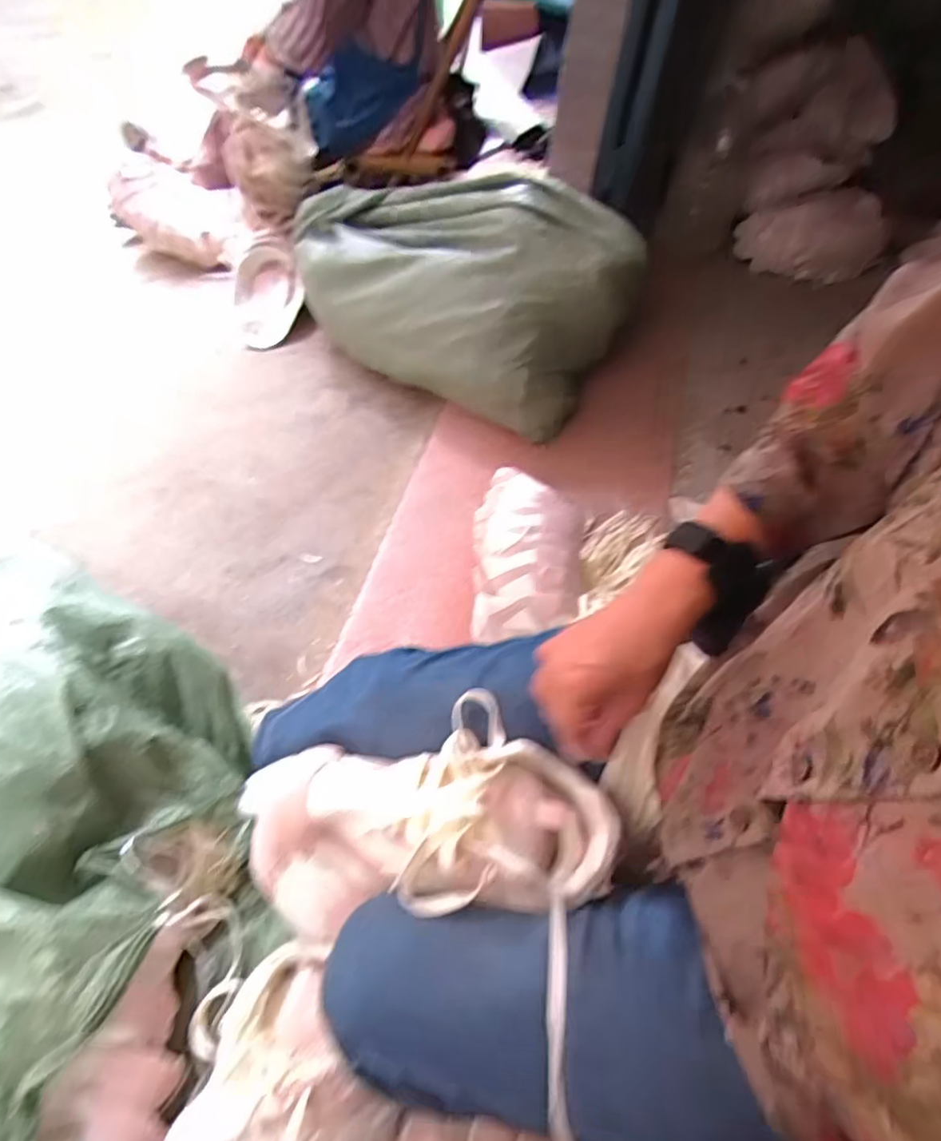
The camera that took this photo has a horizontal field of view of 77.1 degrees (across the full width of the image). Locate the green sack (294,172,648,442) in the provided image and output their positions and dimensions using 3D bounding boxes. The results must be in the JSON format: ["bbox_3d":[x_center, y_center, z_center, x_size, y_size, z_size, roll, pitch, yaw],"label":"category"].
[{"bbox_3d":[-0.042,-0.564,1.201,0.708,0.305,0.363,17,56,6],"label":"green sack"}]

